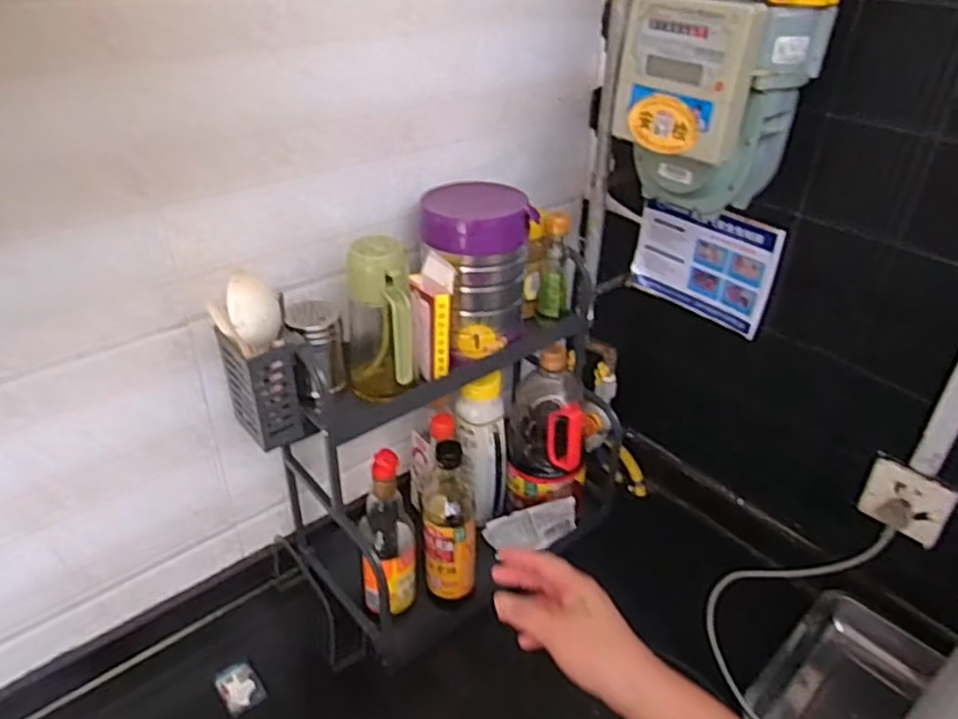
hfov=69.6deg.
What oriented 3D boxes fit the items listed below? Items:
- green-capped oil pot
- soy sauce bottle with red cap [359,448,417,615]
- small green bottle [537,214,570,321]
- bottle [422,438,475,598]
[{"bbox_3d":[-0.107,-0.028,0.742,0.071,0.189,0.085,-2,34,-7],"label":"green-capped oil pot"},{"bbox_3d":[-0.109,0.223,0.832,0.066,0.243,0.085,-4,35,-9],"label":"soy sauce bottle with red cap"},{"bbox_3d":[0.100,-0.118,0.892,0.041,0.135,0.036,4,34,3],"label":"small green bottle"},{"bbox_3d":[-0.036,0.198,0.856,0.066,0.216,0.077,-3,34,-7],"label":"bottle"}]

